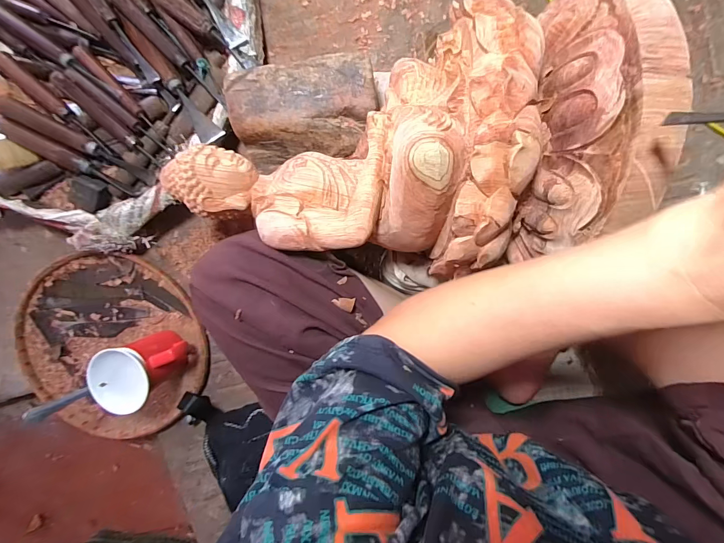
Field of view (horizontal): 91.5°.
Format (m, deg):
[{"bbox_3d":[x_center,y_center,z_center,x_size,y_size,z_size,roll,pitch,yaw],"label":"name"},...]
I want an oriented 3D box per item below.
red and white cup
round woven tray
[{"bbox_3d":[-0.307,0.128,0.510,0.121,0.103,0.086,-43,93,9],"label":"red and white cup"},{"bbox_3d":[-0.409,0.122,0.568,0.318,0.032,0.295,1,99,5],"label":"round woven tray"}]

